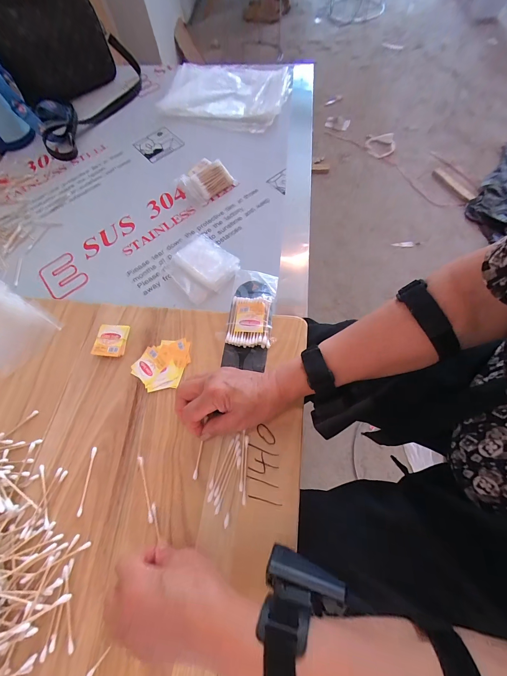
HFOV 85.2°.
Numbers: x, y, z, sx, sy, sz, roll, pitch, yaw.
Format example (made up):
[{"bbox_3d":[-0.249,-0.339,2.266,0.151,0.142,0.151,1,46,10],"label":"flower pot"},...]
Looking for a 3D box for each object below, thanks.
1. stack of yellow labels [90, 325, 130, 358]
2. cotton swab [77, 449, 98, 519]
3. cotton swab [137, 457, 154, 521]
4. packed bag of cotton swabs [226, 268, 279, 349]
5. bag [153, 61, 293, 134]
[{"bbox_3d":[-0.203,0.003,0.393,0.043,0.008,0.050,2,68,5],"label":"stack of yellow labels"},{"bbox_3d":[-0.198,0.169,0.327,0.007,0.004,0.072,0,68,4],"label":"cotton swab"},{"bbox_3d":[-0.125,0.172,0.318,0.007,0.004,0.071,-21,68,-4],"label":"cotton swab"},{"bbox_3d":[-0.002,-0.045,0.400,0.063,0.017,0.118,5,68,7],"label":"packed bag of cotton swabs"},{"bbox_3d":[-0.075,-0.627,0.696,0.324,0.053,0.251,20,70,12],"label":"bag"}]

